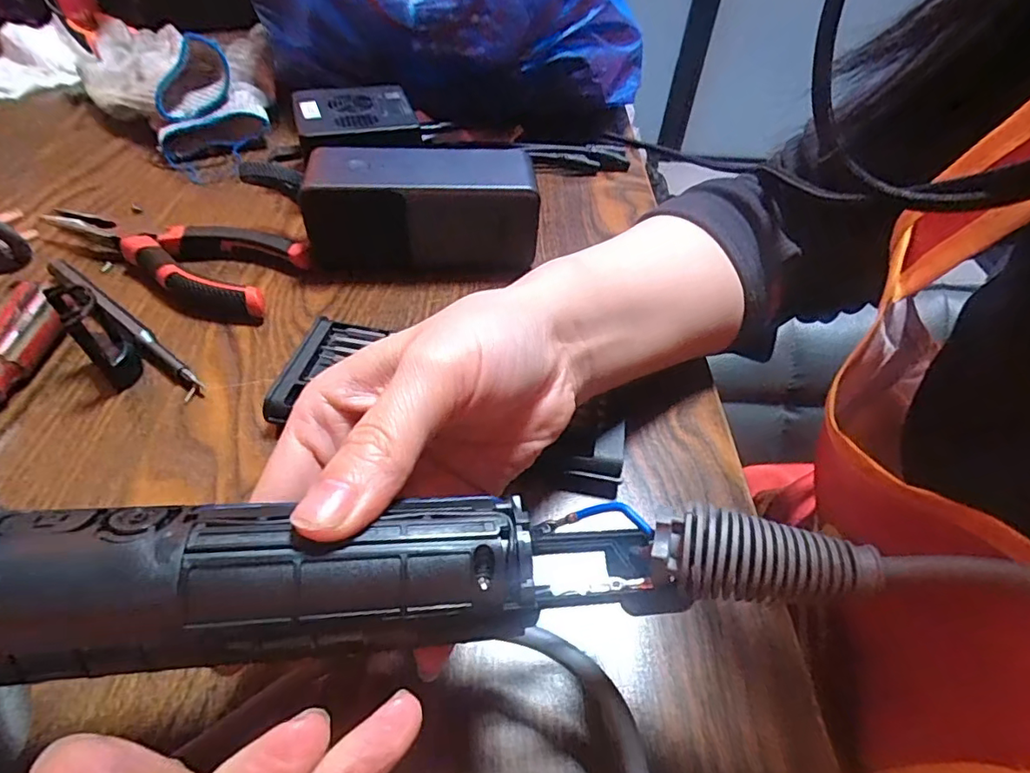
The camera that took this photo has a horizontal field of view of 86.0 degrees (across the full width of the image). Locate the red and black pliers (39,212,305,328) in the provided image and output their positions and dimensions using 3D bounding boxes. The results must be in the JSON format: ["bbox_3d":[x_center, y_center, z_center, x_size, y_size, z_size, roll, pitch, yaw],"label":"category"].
[{"bbox_3d":[-0.196,-0.076,0.312,0.145,0.017,0.061,15,48,8],"label":"red and black pliers"}]

